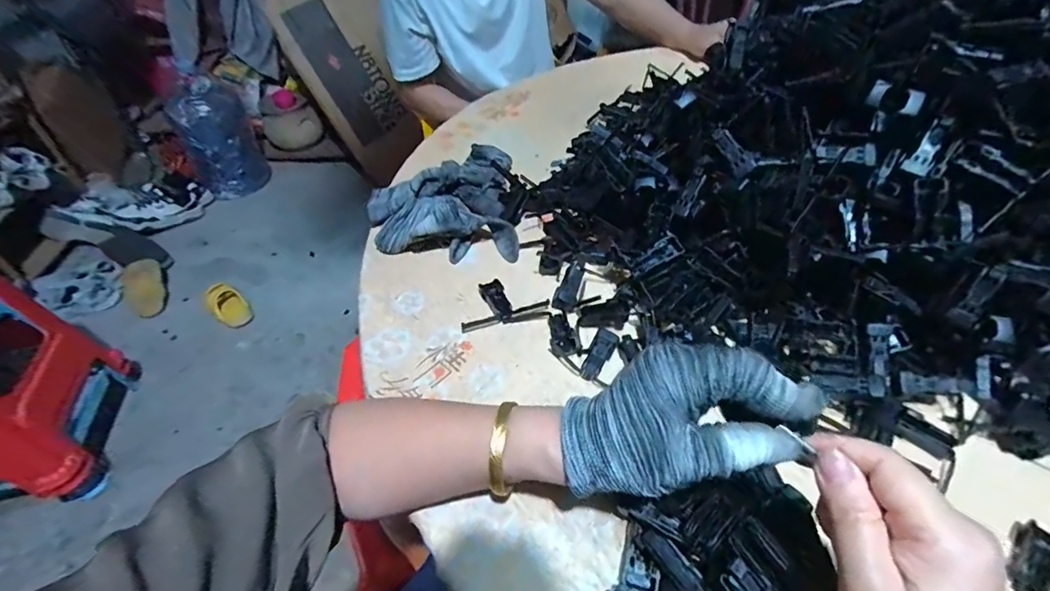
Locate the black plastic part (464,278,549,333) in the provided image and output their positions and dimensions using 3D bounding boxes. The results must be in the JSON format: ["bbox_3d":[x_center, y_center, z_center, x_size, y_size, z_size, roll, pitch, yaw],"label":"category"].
[{"bbox_3d":[-0.020,0.007,0.432,0.079,0.012,0.048,-9,46,-8],"label":"black plastic part"}]

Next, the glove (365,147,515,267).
[{"bbox_3d":[-0.091,-0.120,0.528,0.168,0.046,0.195,-4,46,-2],"label":"glove"}]

